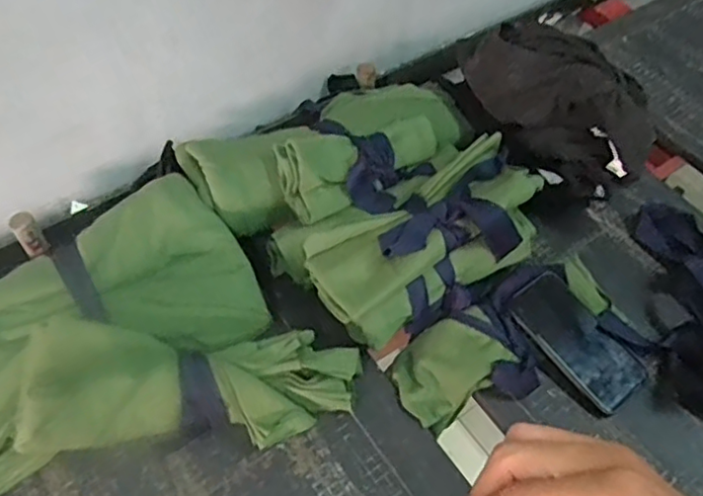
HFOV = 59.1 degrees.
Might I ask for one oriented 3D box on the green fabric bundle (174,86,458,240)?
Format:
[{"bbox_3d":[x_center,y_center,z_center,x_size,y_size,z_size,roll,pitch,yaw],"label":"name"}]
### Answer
[{"bbox_3d":[-0.017,-0.120,0.714,0.326,0.063,0.192,-27,59,-20],"label":"green fabric bundle"}]

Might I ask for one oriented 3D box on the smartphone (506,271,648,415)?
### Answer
[{"bbox_3d":[0.238,0.096,0.656,0.074,0.007,0.148,-34,71,-19],"label":"smartphone"}]

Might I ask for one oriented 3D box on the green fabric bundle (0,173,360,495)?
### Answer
[{"bbox_3d":[-0.217,0.116,0.584,0.347,0.107,0.290,-33,62,-24],"label":"green fabric bundle"}]

